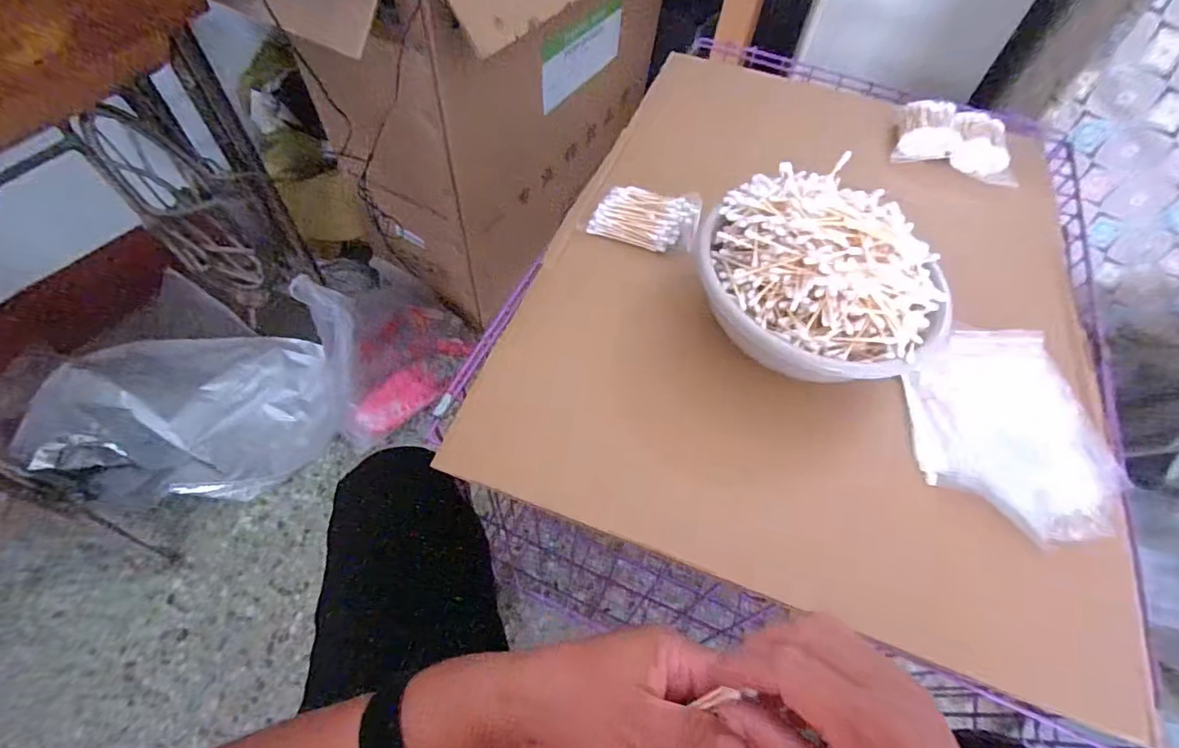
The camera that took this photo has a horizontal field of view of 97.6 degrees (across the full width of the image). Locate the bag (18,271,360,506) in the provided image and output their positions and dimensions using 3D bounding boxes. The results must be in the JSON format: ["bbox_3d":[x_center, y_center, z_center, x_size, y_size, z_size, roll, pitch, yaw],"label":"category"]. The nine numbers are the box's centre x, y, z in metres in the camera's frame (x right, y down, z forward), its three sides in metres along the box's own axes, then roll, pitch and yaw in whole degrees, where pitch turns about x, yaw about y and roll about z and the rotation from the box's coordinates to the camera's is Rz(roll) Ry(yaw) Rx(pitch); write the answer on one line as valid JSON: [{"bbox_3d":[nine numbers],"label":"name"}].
[{"bbox_3d":[-0.635,0.031,0.891,0.486,0.232,0.314,-22,61,-16],"label":"bag"}]

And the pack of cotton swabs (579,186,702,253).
[{"bbox_3d":[0.050,-0.146,0.479,0.102,0.036,0.050,16,58,8],"label":"pack of cotton swabs"}]

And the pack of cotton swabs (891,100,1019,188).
[{"bbox_3d":[0.422,-0.270,0.595,0.126,0.033,0.083,18,58,8],"label":"pack of cotton swabs"}]

